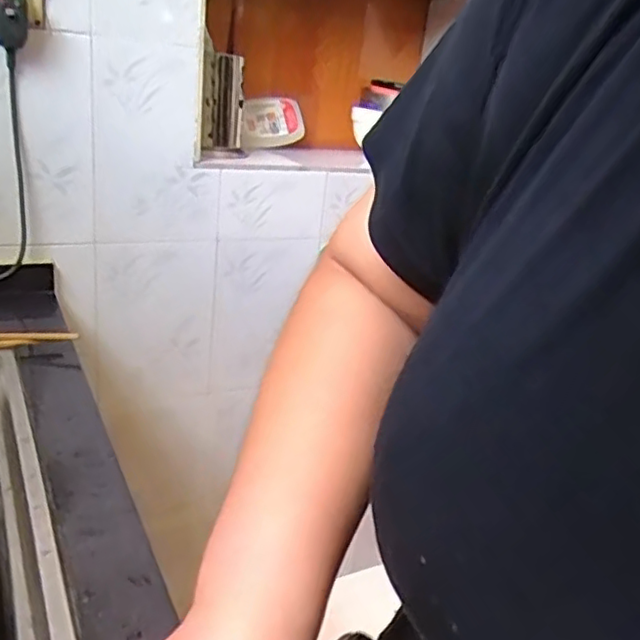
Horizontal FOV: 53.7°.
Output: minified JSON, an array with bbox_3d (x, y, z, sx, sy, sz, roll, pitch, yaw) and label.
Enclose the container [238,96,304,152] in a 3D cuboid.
[{"bbox_3d":[-0.093,-0.372,1.187,0.041,0.090,0.171,-8,15,45],"label":"container"}]

